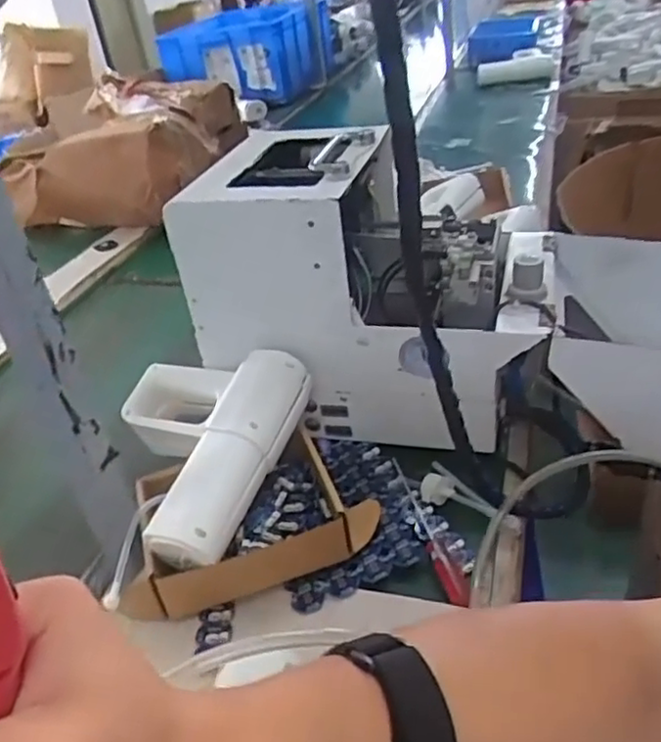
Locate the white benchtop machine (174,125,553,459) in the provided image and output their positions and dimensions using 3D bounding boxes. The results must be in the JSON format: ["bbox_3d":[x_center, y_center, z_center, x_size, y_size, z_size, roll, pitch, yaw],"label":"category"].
[{"bbox_3d":[0.049,-0.088,0.713,0.329,0.276,0.218,3,35,15],"label":"white benchtop machine"}]

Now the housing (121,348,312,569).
[{"bbox_3d":[-0.135,0.060,0.612,0.187,0.070,0.202,10,38,24],"label":"housing"}]

